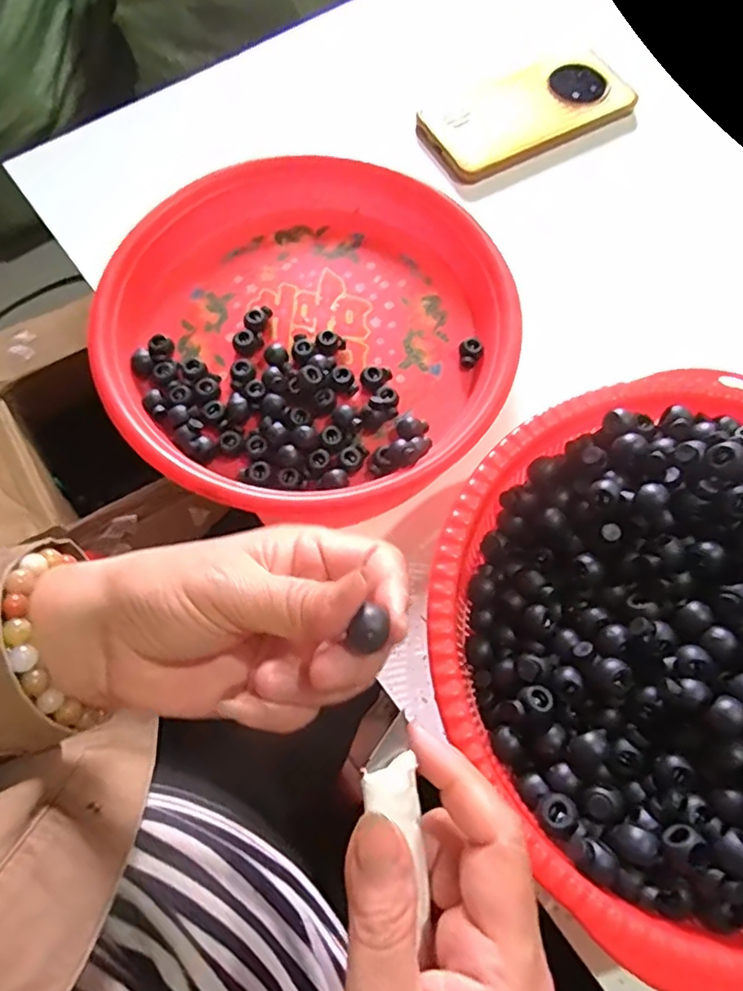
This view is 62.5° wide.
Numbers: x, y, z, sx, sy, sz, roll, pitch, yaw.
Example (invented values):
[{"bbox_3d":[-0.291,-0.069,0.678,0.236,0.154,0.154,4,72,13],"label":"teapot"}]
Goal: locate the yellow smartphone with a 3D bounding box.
[{"bbox_3d":[0.118,-0.289,0.464,0.157,0.013,0.069,-27,73,-11],"label":"yellow smartphone"}]

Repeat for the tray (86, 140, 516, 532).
[{"bbox_3d":[-0.035,-0.109,0.386,0.240,0.033,0.249,1,70,-2],"label":"tray"}]

